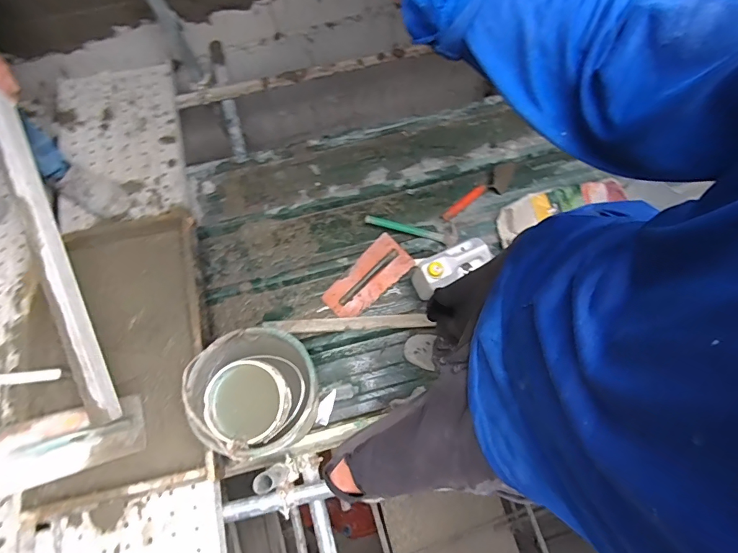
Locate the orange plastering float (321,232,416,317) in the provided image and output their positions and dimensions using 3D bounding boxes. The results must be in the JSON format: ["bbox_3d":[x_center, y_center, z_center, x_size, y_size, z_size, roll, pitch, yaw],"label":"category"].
[{"bbox_3d":[-0.006,0.004,1.401,0.317,0.053,0.146,-42,76,-10],"label":"orange plastering float"}]

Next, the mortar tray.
[{"bbox_3d":[-0.743,0.198,1.180,0.551,0.111,0.812,-14,73,-2],"label":"mortar tray"}]

